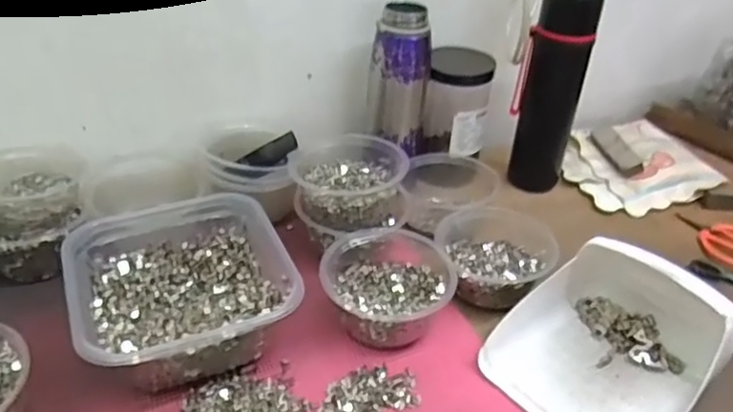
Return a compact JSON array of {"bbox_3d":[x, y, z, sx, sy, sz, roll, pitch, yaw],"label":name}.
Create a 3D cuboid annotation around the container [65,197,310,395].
[{"bbox_3d":[-0.160,0.073,0.547,0.165,0.078,0.169,-14,40,-23],"label":"container"}]

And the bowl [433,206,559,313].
[{"bbox_3d":[0.130,0.046,0.636,0.116,0.048,0.133,18,38,18],"label":"bowl"}]

